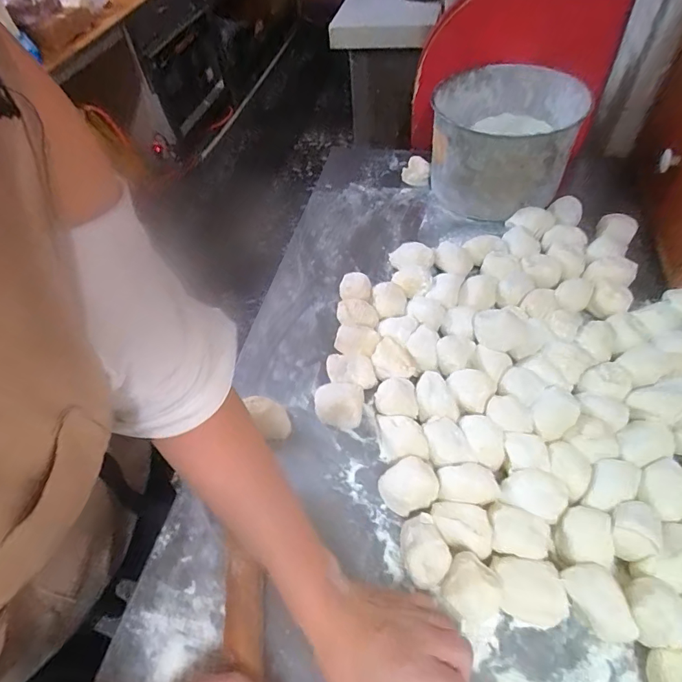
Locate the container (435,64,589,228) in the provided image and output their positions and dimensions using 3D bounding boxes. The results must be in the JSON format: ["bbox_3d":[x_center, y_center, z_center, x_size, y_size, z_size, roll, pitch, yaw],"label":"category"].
[{"bbox_3d":[0.234,-0.299,0.651,0.192,0.136,0.208,11,55,14],"label":"container"}]

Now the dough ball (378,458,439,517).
[{"bbox_3d":[0.065,0.139,0.431,0.052,0.040,0.042,-14,53,-5],"label":"dough ball"}]

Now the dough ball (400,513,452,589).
[{"bbox_3d":[0.073,0.186,0.399,0.037,0.037,0.056,-10,52,-2],"label":"dough ball"}]

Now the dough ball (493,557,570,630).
[{"bbox_3d":[0.156,0.207,0.371,0.054,0.036,0.045,7,54,11],"label":"dough ball"}]

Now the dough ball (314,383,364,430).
[{"bbox_3d":[-0.004,0.070,0.500,0.056,0.037,0.042,9,54,12],"label":"dough ball"}]

